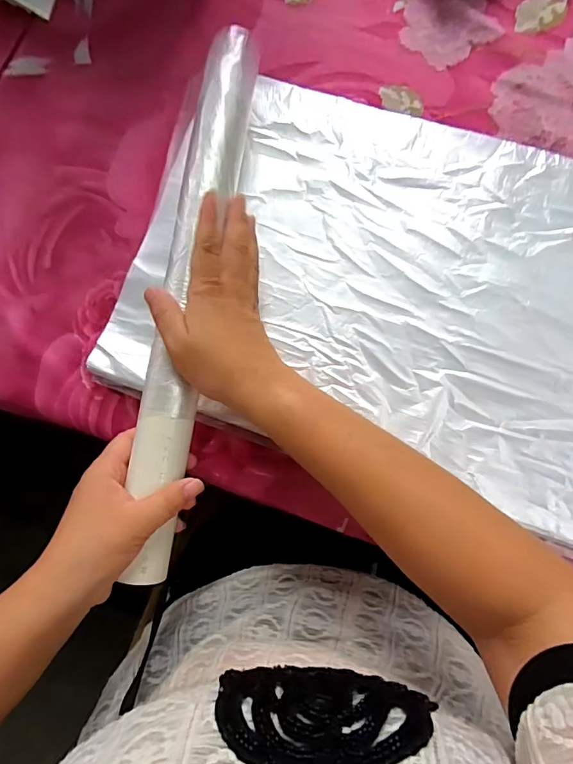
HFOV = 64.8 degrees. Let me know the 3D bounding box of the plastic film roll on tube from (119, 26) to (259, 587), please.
[{"bbox_3d":[-0.071,-0.067,0.328,0.038,0.028,0.404,8,83,6],"label":"plastic film roll on tube"}]

